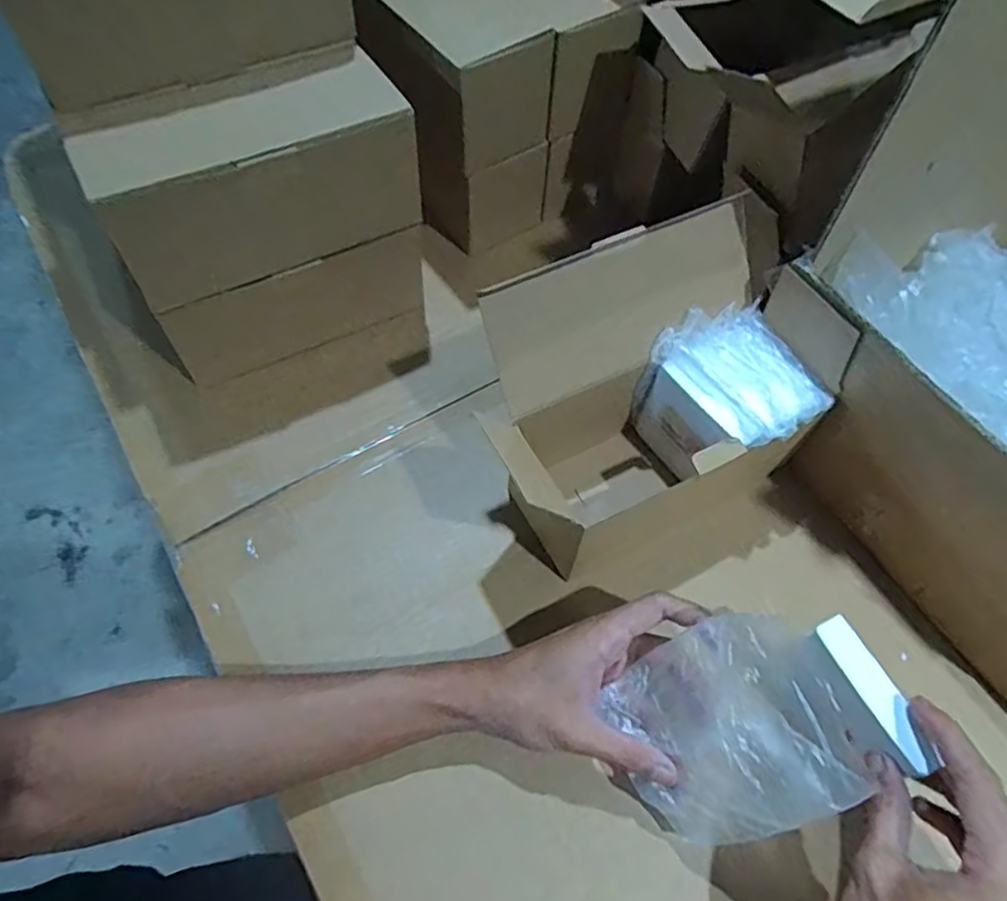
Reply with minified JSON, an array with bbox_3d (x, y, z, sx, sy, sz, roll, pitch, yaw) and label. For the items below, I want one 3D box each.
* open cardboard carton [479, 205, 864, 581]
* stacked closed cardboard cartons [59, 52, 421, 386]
[{"bbox_3d":[0.105,-0.039,0.451,0.235,0.158,0.147,-23,62,-14],"label":"open cardboard carton"},{"bbox_3d":[-0.168,-0.164,0.492,0.214,0.203,0.067,-27,62,-16],"label":"stacked closed cardboard cartons"}]

